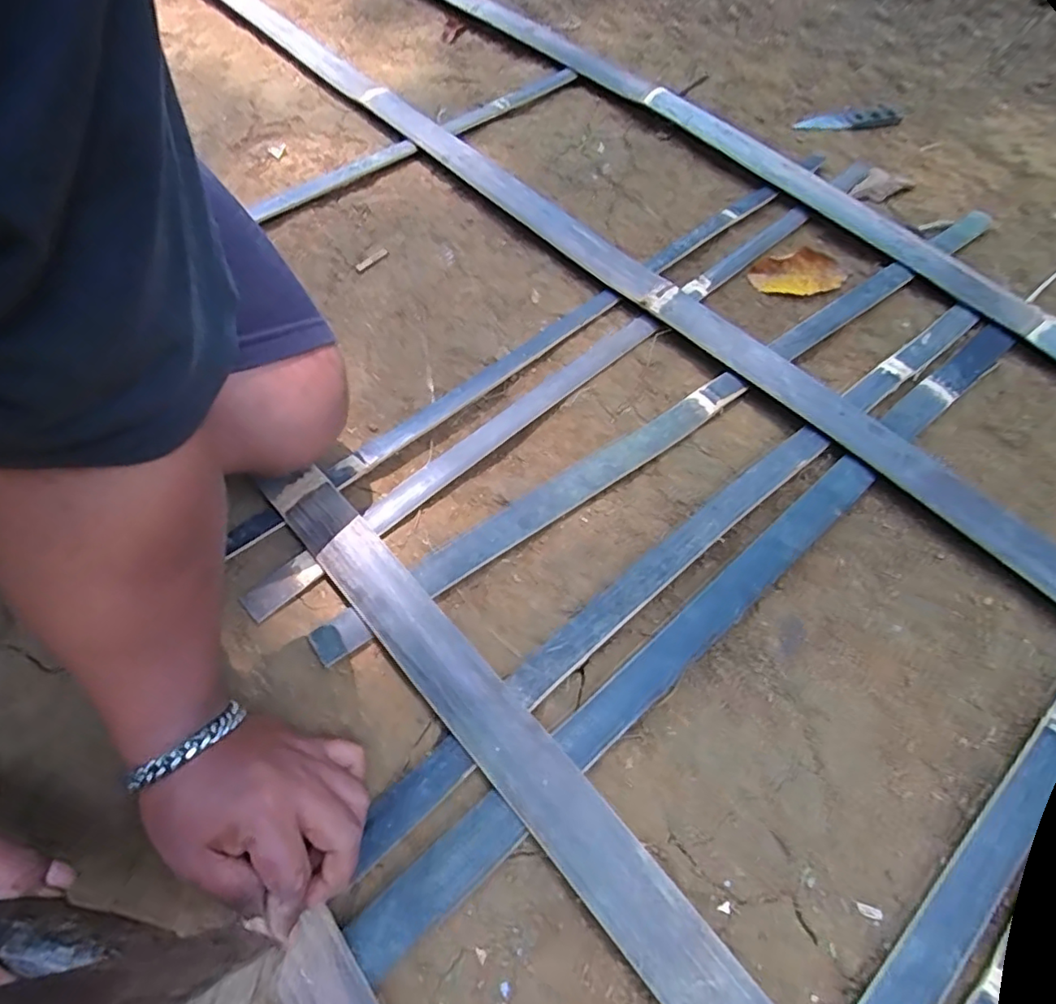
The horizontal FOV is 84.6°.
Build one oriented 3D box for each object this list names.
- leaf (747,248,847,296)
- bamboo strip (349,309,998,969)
[{"bbox_3d":[0.307,-0.259,0.659,0.102,0.021,0.057,-9,59,-7],"label":"leaf"},{"bbox_3d":[0.200,0.043,0.476,0.789,0.019,0.033,-36,66,-21],"label":"bamboo strip"}]

